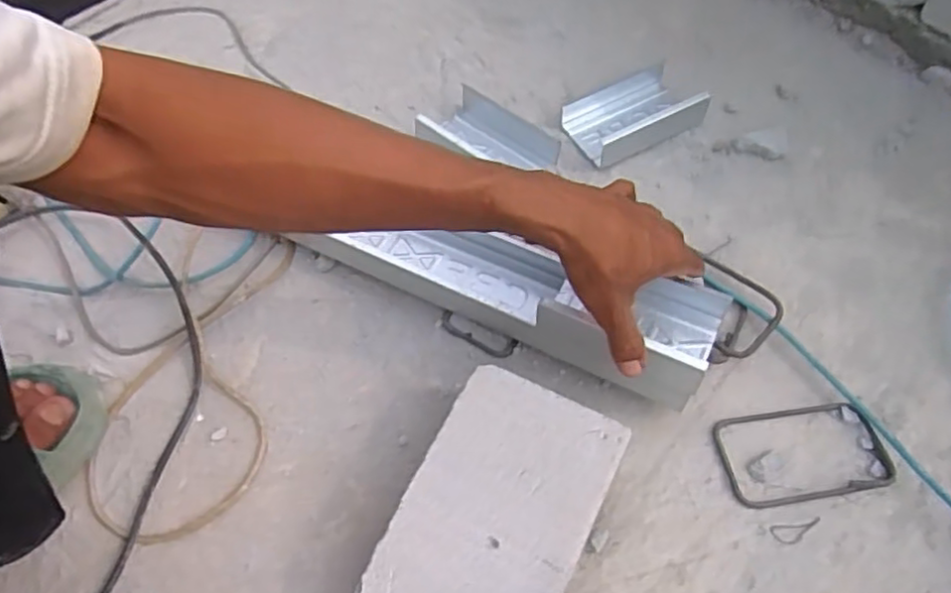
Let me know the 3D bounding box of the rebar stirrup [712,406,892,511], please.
[{"bbox_3d":[0.251,0.120,0.501,0.122,0.004,0.070,-9,58,-1],"label":"rebar stirrup"}]

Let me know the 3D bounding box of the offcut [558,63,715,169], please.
[{"bbox_3d":[0.162,-0.192,0.676,0.124,0.034,0.083,-23,59,-9],"label":"offcut"}]

